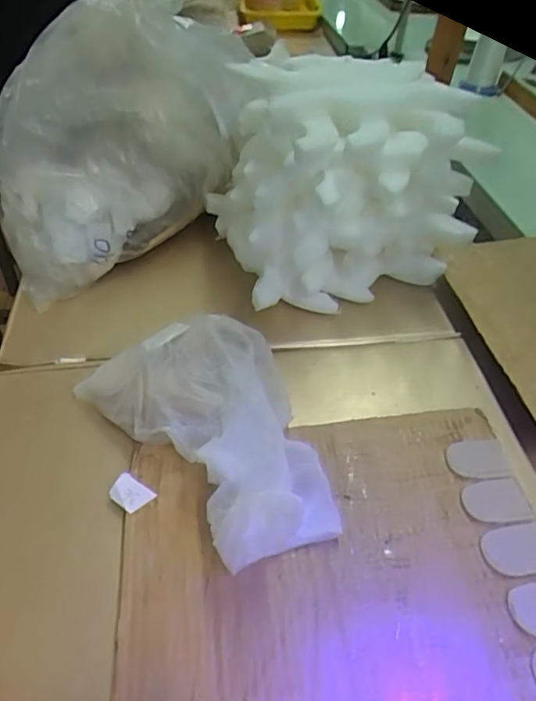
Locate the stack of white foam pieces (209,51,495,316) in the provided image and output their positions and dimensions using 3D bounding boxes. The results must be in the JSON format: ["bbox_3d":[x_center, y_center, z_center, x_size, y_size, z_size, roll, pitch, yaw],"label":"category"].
[{"bbox_3d":[0.073,-0.163,0.537,0.229,0.181,0.178,-8,46,-13],"label":"stack of white foam pieces"}]

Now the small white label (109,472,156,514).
[{"bbox_3d":[-0.097,0.100,0.374,0.030,0.004,0.021,28,49,21],"label":"small white label"}]

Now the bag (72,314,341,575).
[{"bbox_3d":[-0.028,0.042,0.400,0.146,0.066,0.224,-30,54,-29],"label":"bag"}]

